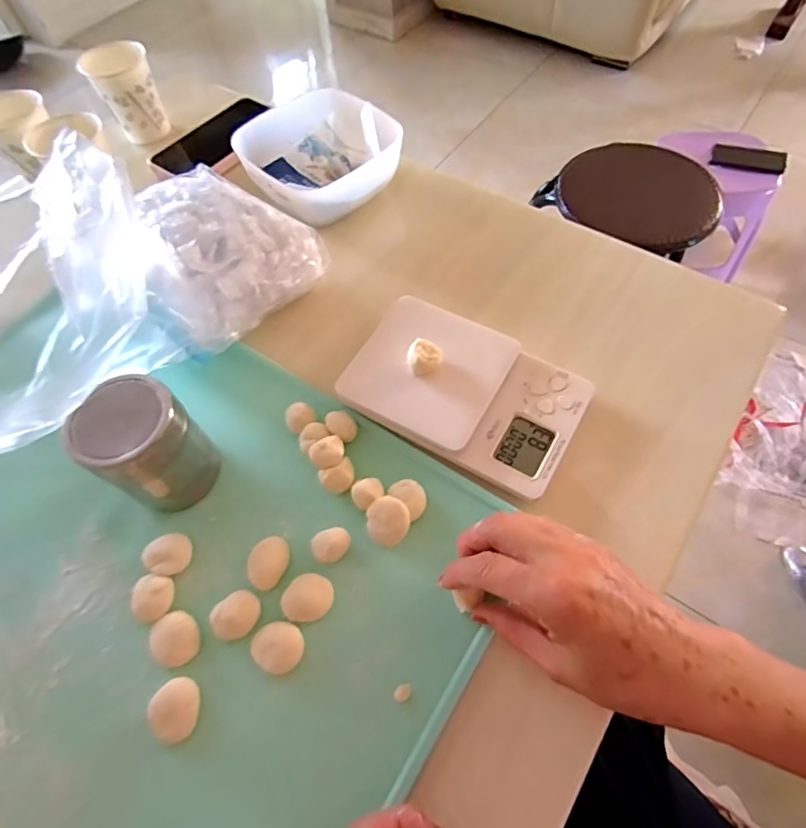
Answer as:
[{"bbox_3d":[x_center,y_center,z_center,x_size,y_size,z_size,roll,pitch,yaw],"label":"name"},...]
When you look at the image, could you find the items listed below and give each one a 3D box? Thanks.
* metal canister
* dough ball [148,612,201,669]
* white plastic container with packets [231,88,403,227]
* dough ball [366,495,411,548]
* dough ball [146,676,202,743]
[{"bbox_3d":[-0.174,0.025,0.347,0.060,0.089,0.064,-1,62,2],"label":"metal canister"},{"bbox_3d":[-0.151,0.147,0.322,0.033,0.011,0.031,-1,62,2],"label":"dough ball"},{"bbox_3d":[-0.089,-0.274,0.530,0.146,0.054,0.155,-29,64,-12],"label":"white plastic container with packets"},{"bbox_3d":[-0.010,0.076,0.349,0.030,0.020,0.030,-1,62,2],"label":"dough ball"},{"bbox_3d":[-0.141,0.182,0.303,0.028,0.016,0.033,-7,62,0],"label":"dough ball"}]

